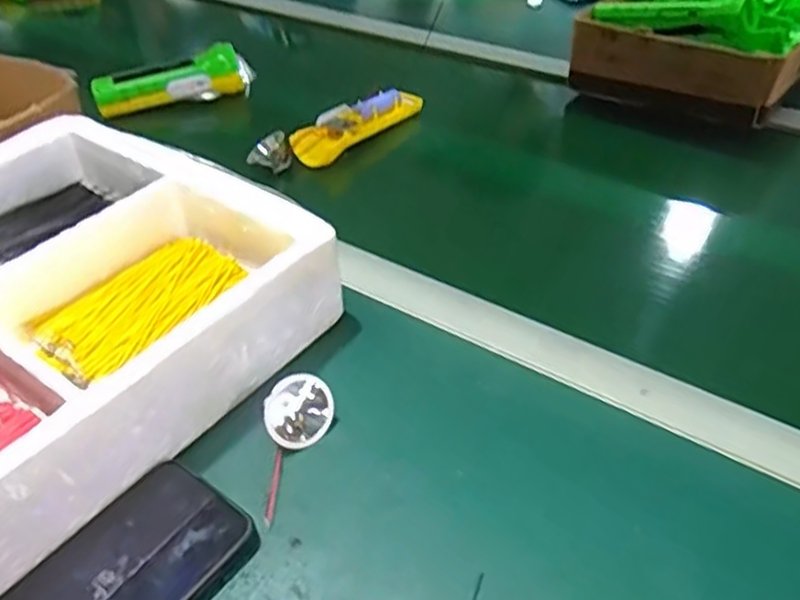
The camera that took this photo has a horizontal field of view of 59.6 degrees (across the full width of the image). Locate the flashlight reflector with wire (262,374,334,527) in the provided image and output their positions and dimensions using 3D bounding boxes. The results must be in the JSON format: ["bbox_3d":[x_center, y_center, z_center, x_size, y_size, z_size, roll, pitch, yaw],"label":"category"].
[{"bbox_3d":[-0.070,0.091,0.425,0.040,0.032,0.090,7,55,12],"label":"flashlight reflector with wire"}]

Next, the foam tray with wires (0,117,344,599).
[{"bbox_3d":[-0.278,0.026,0.466,0.317,0.083,0.379,26,49,30],"label":"foam tray with wires"}]

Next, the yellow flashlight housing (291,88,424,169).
[{"bbox_3d":[-0.044,-0.186,0.731,0.043,0.032,0.162,27,49,30],"label":"yellow flashlight housing"}]

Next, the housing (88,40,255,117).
[{"bbox_3d":[-0.265,-0.260,0.818,0.176,0.058,0.063,-17,43,-16],"label":"housing"}]

